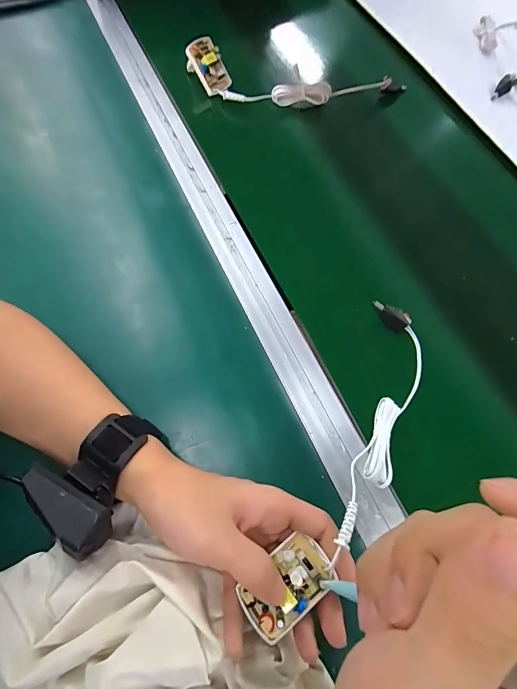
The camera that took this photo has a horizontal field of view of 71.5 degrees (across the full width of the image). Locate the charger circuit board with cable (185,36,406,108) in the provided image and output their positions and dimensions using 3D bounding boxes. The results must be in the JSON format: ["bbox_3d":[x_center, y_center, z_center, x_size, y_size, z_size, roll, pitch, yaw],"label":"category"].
[{"bbox_3d":[0.052,-0.349,0.478,0.296,0.039,0.067,5,70,-1],"label":"charger circuit board with cable"}]

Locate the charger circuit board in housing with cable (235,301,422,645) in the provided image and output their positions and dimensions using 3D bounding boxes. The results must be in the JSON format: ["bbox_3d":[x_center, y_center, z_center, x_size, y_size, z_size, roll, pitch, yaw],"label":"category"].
[{"bbox_3d":[0.079,0.076,0.286,0.059,0.027,0.283,30,58,8],"label":"charger circuit board in housing with cable"}]

